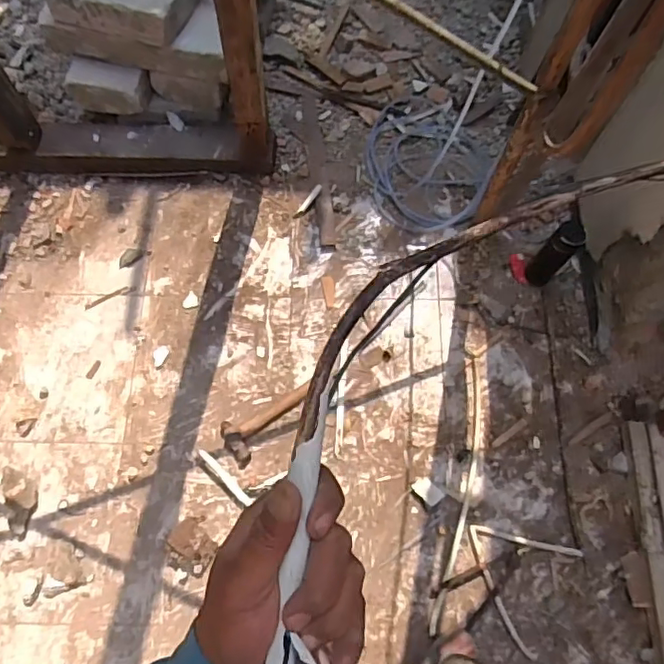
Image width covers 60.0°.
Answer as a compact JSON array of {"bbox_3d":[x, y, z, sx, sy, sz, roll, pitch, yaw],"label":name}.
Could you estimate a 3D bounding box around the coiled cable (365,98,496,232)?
[{"bbox_3d":[0.274,-0.507,1.658,0.352,0.058,0.468,-10,70,-5],"label":"coiled cable"}]

